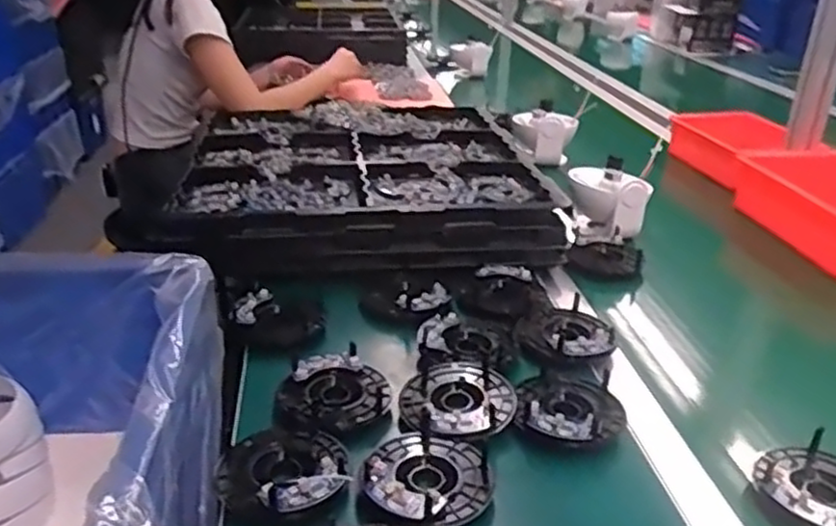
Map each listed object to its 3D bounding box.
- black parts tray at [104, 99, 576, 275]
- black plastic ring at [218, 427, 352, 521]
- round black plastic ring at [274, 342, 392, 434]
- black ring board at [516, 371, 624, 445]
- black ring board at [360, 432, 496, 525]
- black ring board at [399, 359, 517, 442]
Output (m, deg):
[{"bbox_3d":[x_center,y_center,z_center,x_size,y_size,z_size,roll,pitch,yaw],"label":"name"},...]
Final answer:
[{"bbox_3d":[-0.092,-0.123,1.081,0.493,0.097,0.512,-1,26,-11],"label":"black parts tray"},{"bbox_3d":[-0.105,0.160,0.572,0.097,0.020,0.097,1,26,-1],"label":"black plastic ring"},{"bbox_3d":[-0.076,0.117,0.664,0.093,0.021,0.113,23,33,36],"label":"round black plastic ring"},{"bbox_3d":[0.136,0.129,0.658,0.094,0.025,0.092,1,26,-2],"label":"black ring board"},{"bbox_3d":[0.008,0.169,0.573,0.097,0.022,0.096,10,27,17],"label":"black ring board"},{"bbox_3d":[0.037,0.120,0.664,0.100,0.013,0.112,10,27,16],"label":"black ring board"}]

